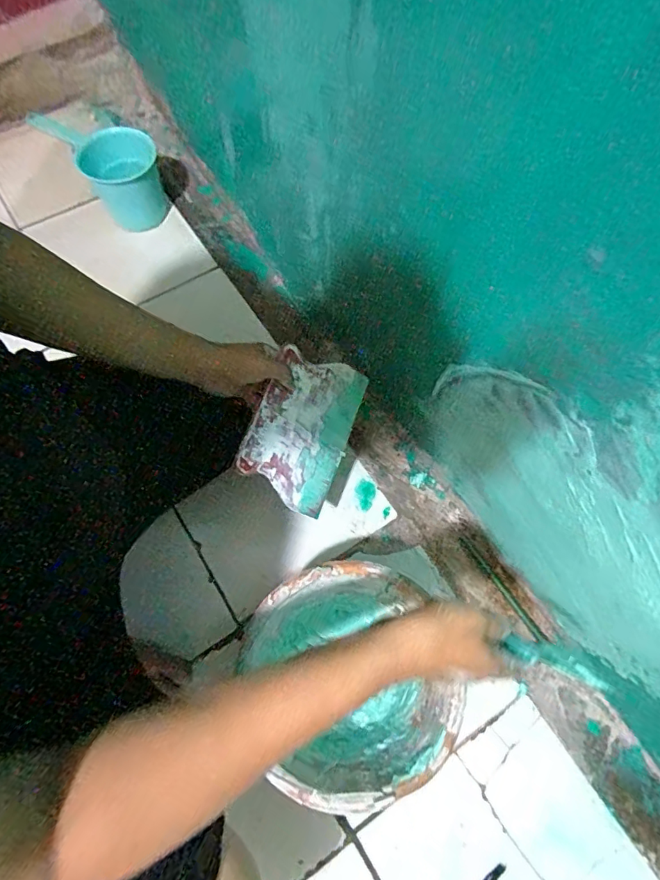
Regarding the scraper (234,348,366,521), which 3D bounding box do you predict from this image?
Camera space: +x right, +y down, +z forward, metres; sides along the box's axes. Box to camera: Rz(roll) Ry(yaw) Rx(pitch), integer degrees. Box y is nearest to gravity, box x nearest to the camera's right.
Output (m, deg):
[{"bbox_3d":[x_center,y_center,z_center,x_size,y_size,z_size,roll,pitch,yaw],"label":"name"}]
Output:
[{"bbox_3d":[-0.033,-0.017,0.657,0.143,0.011,0.209,26,77,-31],"label":"scraper"}]

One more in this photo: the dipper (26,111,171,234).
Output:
[{"bbox_3d":[-0.446,-0.559,0.991,0.139,0.137,0.257,-41,75,-14],"label":"dipper"}]

